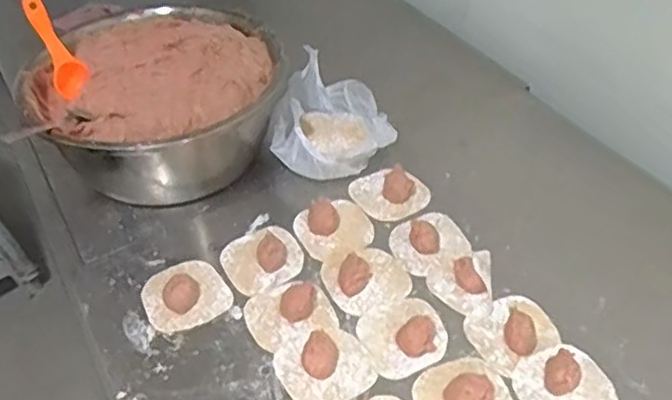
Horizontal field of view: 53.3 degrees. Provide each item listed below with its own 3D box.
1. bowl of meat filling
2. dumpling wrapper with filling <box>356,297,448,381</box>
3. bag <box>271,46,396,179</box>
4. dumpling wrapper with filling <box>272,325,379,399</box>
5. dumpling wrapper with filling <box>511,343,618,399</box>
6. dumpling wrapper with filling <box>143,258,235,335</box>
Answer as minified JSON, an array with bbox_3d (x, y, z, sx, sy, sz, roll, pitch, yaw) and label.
[{"bbox_3d":[-0.199,-0.103,0.774,0.264,0.131,0.258,-1,43,1],"label":"bowl of meat filling"},{"bbox_3d":[0.062,0.116,0.601,0.076,0.021,0.075,-1,43,1],"label":"dumpling wrapper with filling"},{"bbox_3d":[-0.004,-0.092,0.789,0.131,0.081,0.158,-1,43,0],"label":"bag"},{"bbox_3d":[-0.010,0.140,0.579,0.077,0.019,0.075,-1,43,1],"label":"dumpling wrapper with filling"},{"bbox_3d":[0.192,0.153,0.558,0.071,0.024,0.078,-1,43,1],"label":"dumpling wrapper with filling"},{"bbox_3d":[-0.145,0.084,0.639,0.077,0.025,0.075,-21,46,-20],"label":"dumpling wrapper with filling"}]

